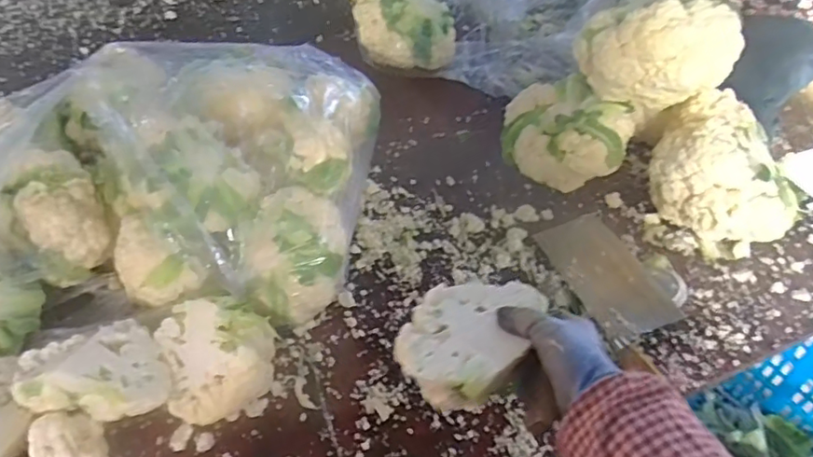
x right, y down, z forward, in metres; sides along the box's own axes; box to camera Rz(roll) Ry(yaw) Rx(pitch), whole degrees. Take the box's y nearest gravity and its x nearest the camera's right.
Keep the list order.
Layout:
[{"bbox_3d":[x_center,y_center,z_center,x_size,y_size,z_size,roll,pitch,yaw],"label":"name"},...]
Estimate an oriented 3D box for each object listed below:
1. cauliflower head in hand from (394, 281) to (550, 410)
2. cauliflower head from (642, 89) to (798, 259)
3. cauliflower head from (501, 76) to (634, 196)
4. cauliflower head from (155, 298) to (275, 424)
[{"bbox_3d":[0.052,0.097,0.526,0.107,0.054,0.123,19,49,16],"label":"cauliflower head in hand"},{"bbox_3d":[0.403,-0.072,0.771,0.155,0.158,0.167,9,47,7],"label":"cauliflower head"},{"bbox_3d":[0.216,-0.122,0.828,0.170,0.128,0.128,15,47,15],"label":"cauliflower head"},{"bbox_3d":[-0.186,0.132,0.587,0.106,0.097,0.100,-14,46,-13],"label":"cauliflower head"}]

